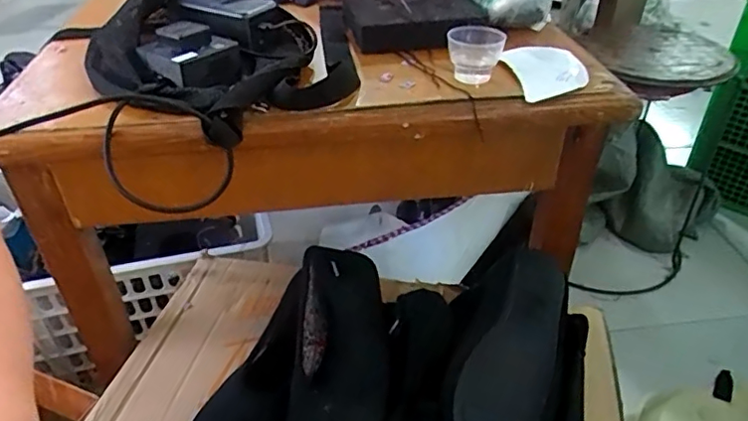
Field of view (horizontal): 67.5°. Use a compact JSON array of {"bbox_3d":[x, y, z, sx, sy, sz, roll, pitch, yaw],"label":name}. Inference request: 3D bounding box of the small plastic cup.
[{"bbox_3d":[0.098,-0.153,0.549,0.053,0.048,0.043,7,38,9],"label":"small plastic cup"}]

